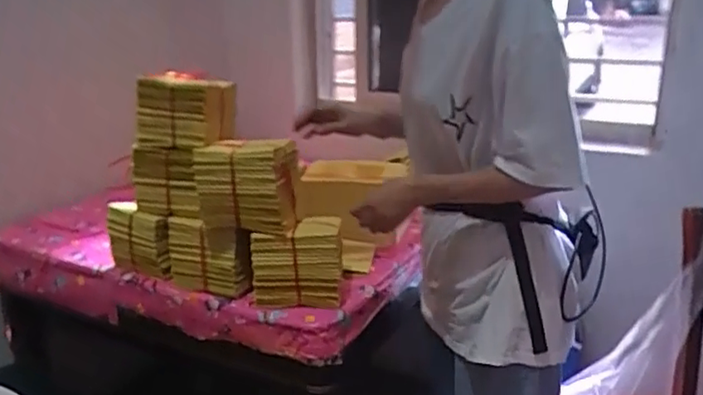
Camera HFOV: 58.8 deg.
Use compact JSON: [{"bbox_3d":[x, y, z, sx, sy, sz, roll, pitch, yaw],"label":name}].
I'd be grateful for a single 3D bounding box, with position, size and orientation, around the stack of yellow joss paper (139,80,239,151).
[{"bbox_3d":[-0.325,-0.166,1.221,0.180,0.121,0.093,12,22,33],"label":"stack of yellow joss paper"}]

